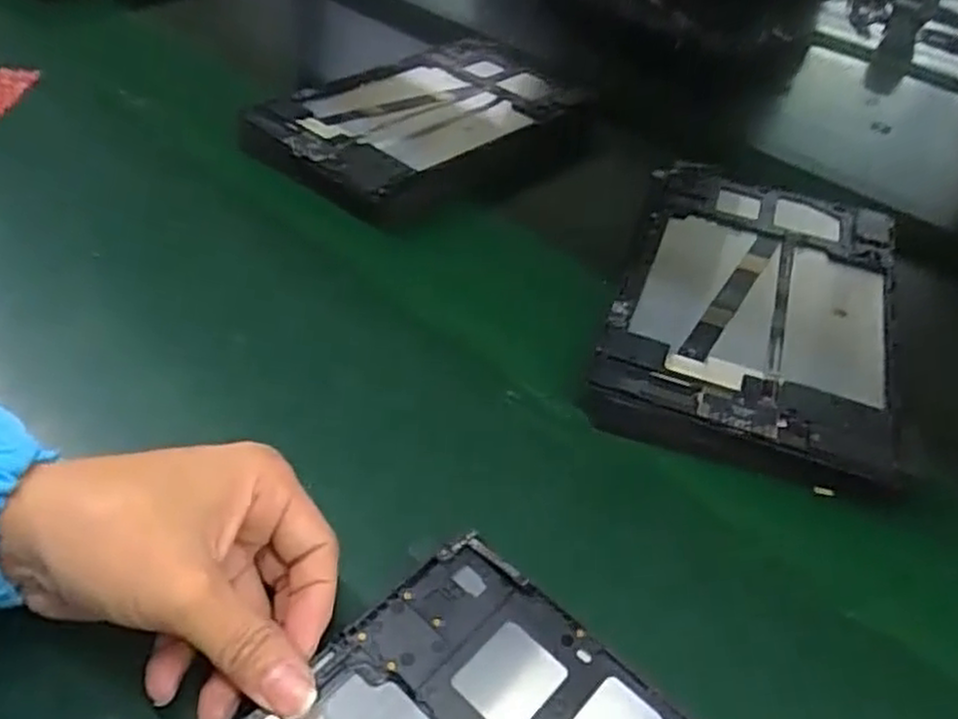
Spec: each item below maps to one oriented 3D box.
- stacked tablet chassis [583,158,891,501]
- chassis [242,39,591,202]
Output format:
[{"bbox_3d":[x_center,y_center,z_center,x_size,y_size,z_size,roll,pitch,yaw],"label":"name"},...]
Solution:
[{"bbox_3d":[0.158,-0.035,0.438,0.148,0.018,0.248,16,44,10],"label":"stacked tablet chassis"},{"bbox_3d":[-0.045,-0.187,0.588,0.150,0.033,0.250,34,49,26],"label":"chassis"}]

